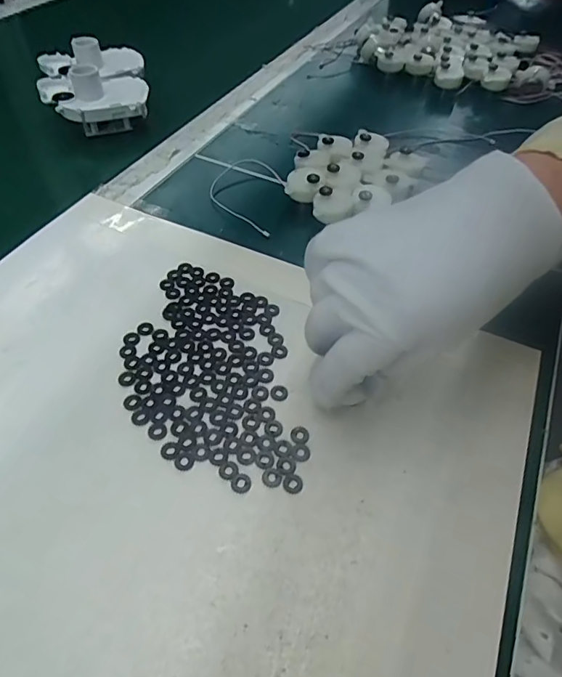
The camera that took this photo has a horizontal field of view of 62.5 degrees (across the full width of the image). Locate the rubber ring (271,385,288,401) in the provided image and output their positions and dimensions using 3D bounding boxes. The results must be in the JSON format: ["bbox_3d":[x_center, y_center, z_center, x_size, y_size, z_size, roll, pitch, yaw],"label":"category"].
[{"bbox_3d":[-0.001,0.033,0.286,0.011,0.004,0.011,1,50,-1],"label":"rubber ring"}]

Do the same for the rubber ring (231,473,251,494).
[{"bbox_3d":[-0.021,0.077,0.248,0.010,0.004,0.011,1,50,-1],"label":"rubber ring"}]

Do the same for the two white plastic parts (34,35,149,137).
[{"bbox_3d":[-0.195,-0.268,0.487,0.103,0.056,0.131,-12,52,-12],"label":"two white plastic parts"}]

